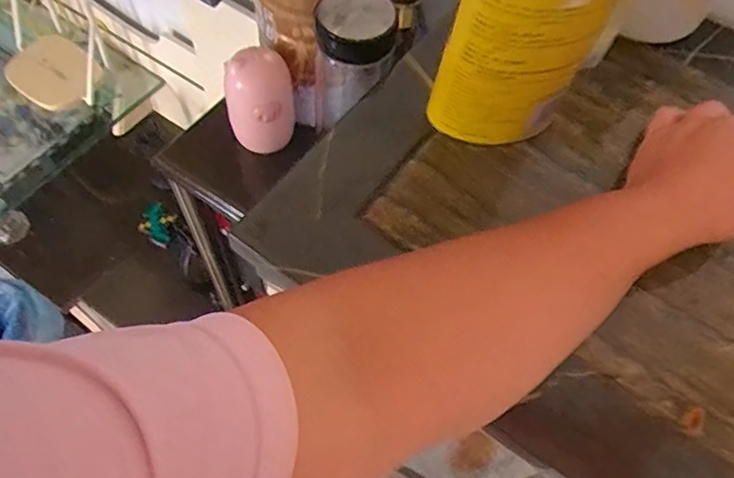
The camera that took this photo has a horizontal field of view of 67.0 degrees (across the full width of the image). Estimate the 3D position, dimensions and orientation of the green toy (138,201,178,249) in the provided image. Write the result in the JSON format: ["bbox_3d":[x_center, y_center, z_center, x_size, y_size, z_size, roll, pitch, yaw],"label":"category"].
[{"bbox_3d":[-0.457,-0.035,1.200,0.082,0.078,0.064,38,65,16],"label":"green toy"}]

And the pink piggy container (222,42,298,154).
[{"bbox_3d":[-0.102,-0.128,0.547,0.067,0.113,0.051,-10,63,-10],"label":"pink piggy container"}]

